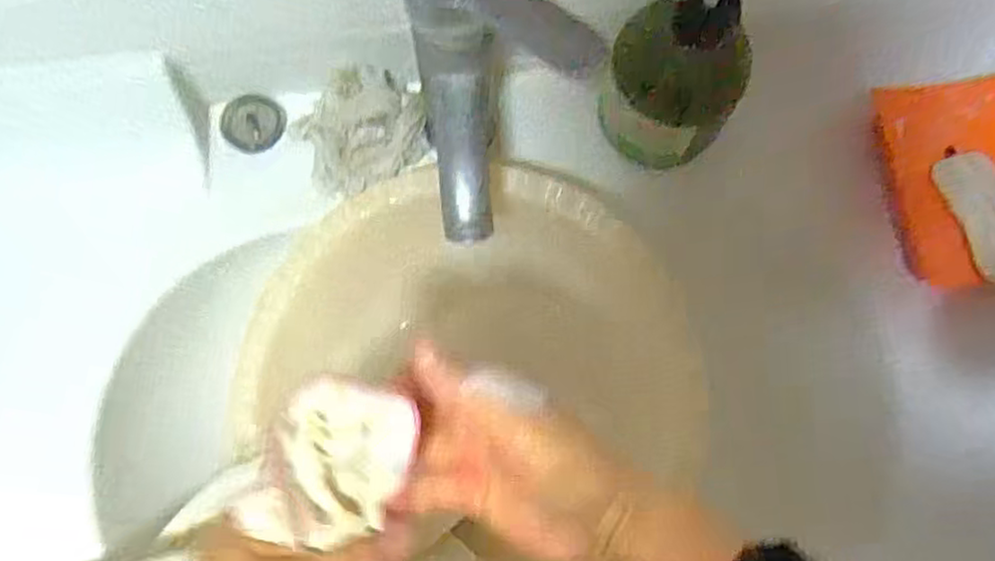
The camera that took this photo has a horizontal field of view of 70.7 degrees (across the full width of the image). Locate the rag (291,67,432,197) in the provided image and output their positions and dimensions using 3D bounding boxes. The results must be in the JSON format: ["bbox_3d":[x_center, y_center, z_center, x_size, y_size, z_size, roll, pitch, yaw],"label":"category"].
[{"bbox_3d":[-0.093,-0.102,0.470,0.087,0.038,0.074,-20,73,-7],"label":"rag"}]

